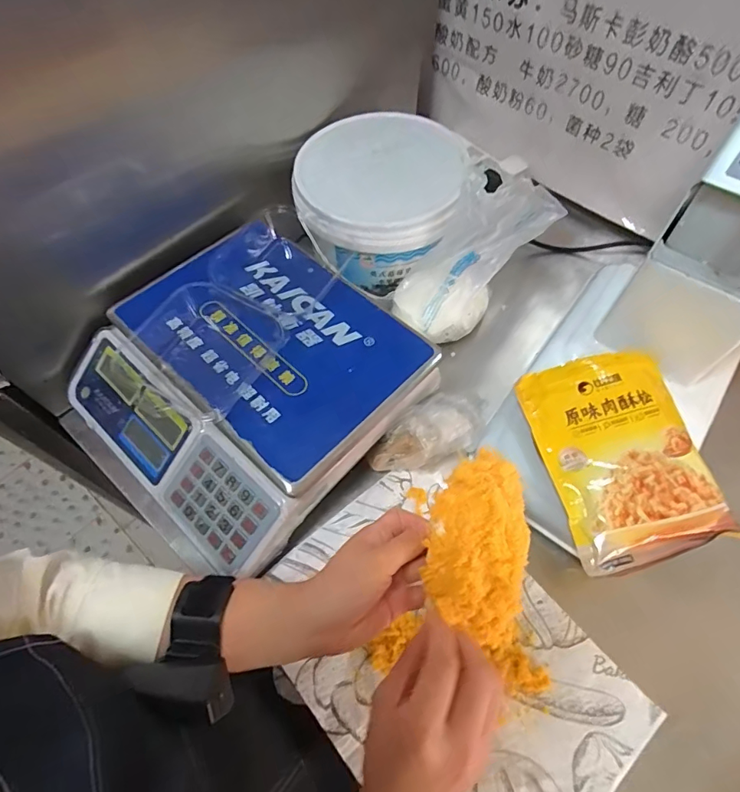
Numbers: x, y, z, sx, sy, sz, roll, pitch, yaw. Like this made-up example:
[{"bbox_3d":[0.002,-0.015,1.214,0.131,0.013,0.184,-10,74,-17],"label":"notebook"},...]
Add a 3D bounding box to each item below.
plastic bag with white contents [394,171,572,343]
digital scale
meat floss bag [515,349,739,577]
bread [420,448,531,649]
[{"bbox_3d":[0.119,-0.171,0.576,0.116,0.214,0.079,-5,54,-44],"label":"plastic bag with white contents"},{"bbox_3d":[-0.142,-0.027,0.528,0.322,0.101,0.318,39,68,19],"label":"digital scale"},{"bbox_3d":[0.278,0.059,0.503,0.173,0.038,0.223,-11,62,-6],"label":"meat floss bag"},{"bbox_3d":[0.085,0.114,0.356,0.077,0.053,0.138,10,62,5],"label":"bread"}]

